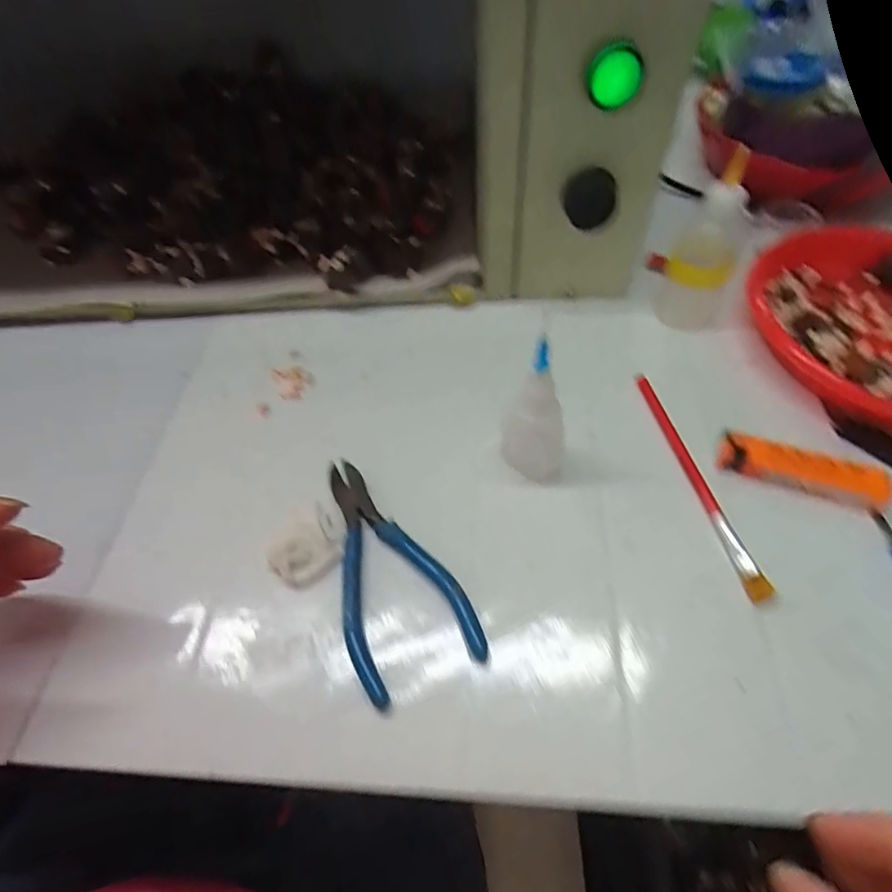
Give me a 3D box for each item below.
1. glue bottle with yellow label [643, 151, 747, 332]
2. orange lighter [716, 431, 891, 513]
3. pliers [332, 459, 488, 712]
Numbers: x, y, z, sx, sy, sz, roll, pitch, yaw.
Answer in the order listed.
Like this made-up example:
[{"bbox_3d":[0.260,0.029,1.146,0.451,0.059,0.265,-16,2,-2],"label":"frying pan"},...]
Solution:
[{"bbox_3d":[0.153,-0.117,0.320,0.049,0.092,0.042,25,60,17],"label":"glue bottle with yellow label"},{"bbox_3d":[0.188,0.014,0.279,0.081,0.010,0.023,15,57,11],"label":"orange lighter"},{"bbox_3d":[-0.031,0.058,0.265,0.058,0.011,0.120,-22,58,-13],"label":"pliers"}]

